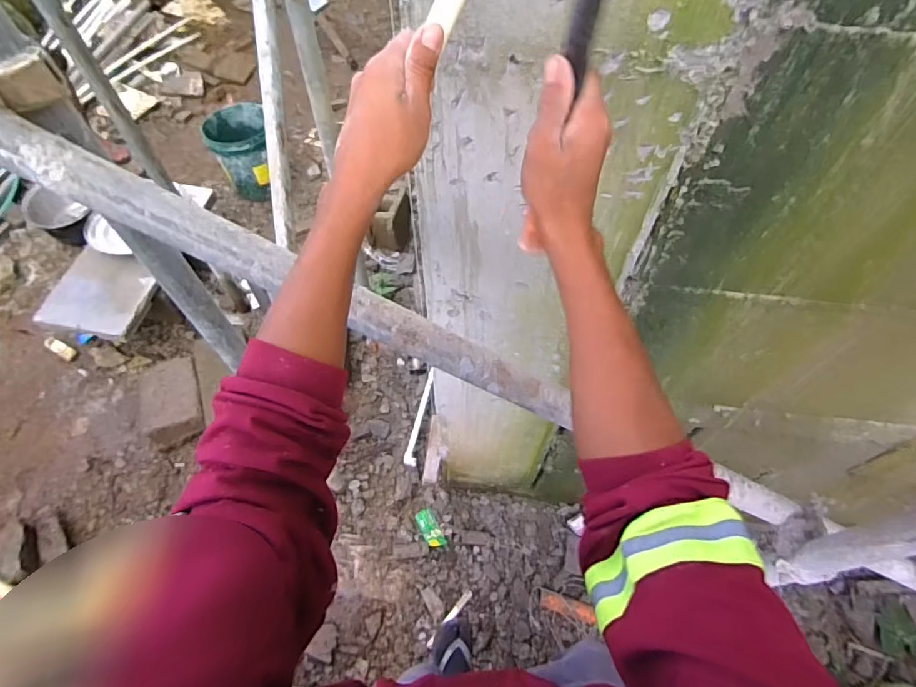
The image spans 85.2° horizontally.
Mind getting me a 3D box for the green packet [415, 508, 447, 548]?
[{"bbox_3d":[-0.094,0.630,1.694,0.066,0.022,0.134,-23,60,-14],"label":"green packet"}]

